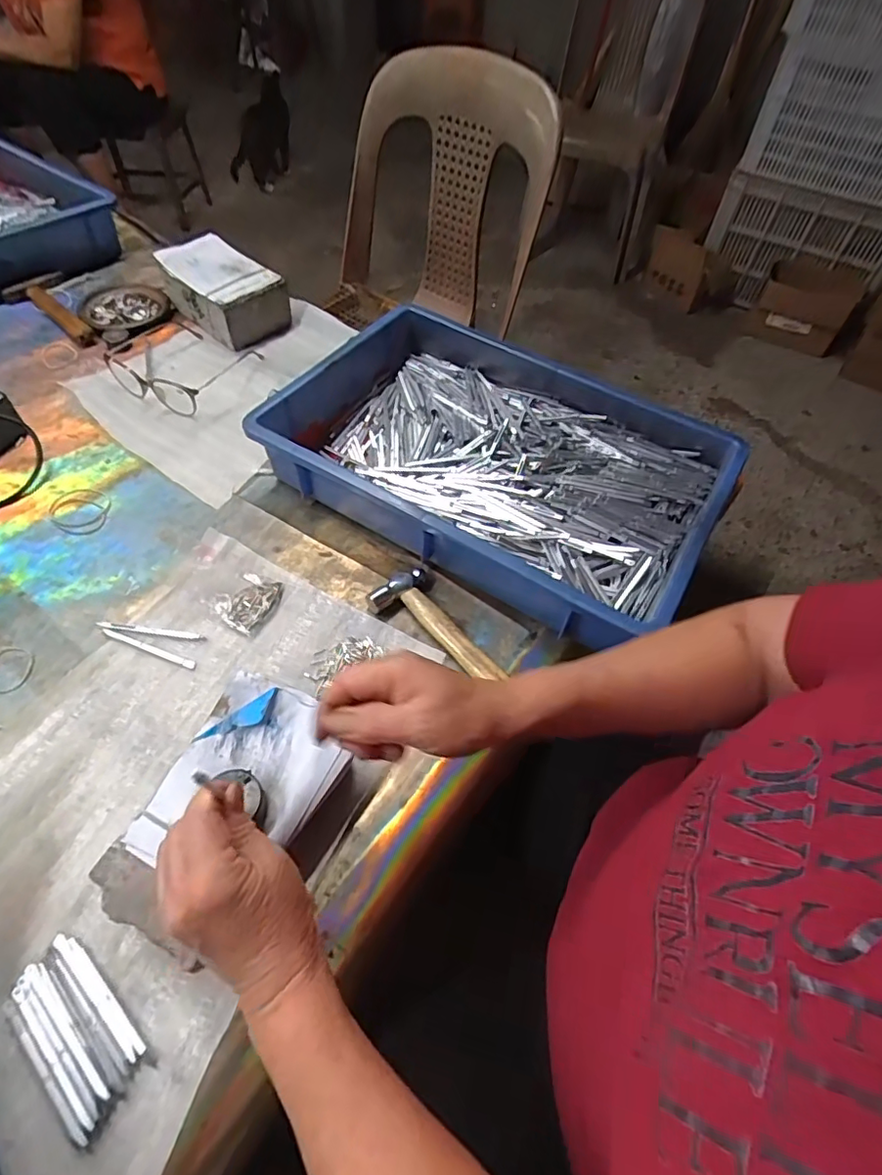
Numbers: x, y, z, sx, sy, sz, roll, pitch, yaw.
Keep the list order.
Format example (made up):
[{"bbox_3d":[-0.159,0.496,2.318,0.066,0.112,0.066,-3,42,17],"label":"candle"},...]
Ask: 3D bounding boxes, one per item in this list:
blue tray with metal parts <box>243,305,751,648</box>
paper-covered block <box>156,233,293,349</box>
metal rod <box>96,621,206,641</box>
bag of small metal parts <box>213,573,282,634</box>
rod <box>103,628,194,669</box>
[{"bbox_3d":[0.053,-0.135,0.593,0.441,0.086,0.287,29,58,16],"label":"blue tray with metal parts"},{"bbox_3d":[-0.294,-0.403,0.749,0.154,0.070,0.098,35,60,19],"label":"paper-covered block"},{"bbox_3d":[-0.255,0.038,0.490,0.094,0.004,0.008,7,55,1],"label":"metal rod"},{"bbox_3d":[-0.174,0.010,0.510,0.043,0.019,0.058,30,58,16],"label":"bag of small metal parts"},{"bbox_3d":[-0.252,0.052,0.480,0.089,0.004,0.006,18,55,9],"label":"rod"}]

